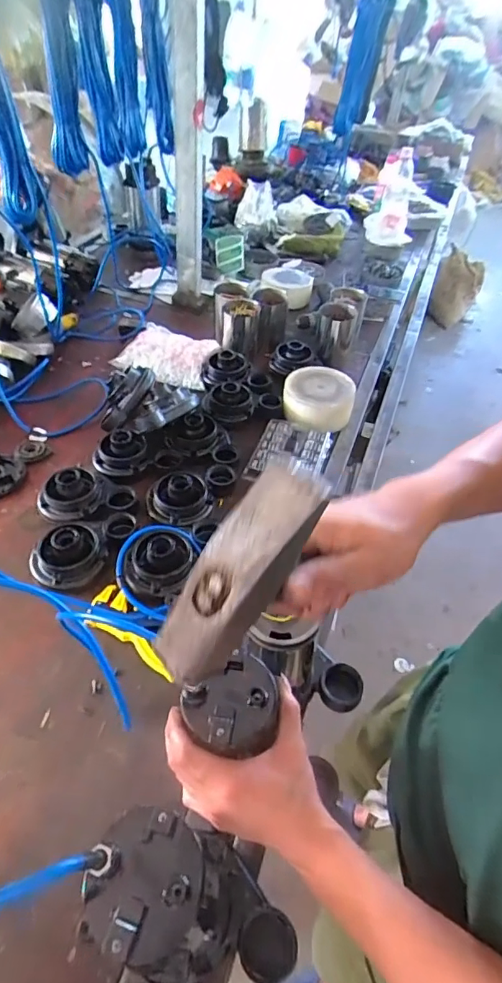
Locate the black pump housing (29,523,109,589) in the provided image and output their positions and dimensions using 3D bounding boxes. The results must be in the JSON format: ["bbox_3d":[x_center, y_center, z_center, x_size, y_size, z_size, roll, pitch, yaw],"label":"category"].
[{"bbox_3d":[-0.283,0.089,0.751,0.119,0.051,0.111,2,47,-3],"label":"black pump housing"}]

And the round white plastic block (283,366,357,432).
[{"bbox_3d":[0.148,-0.202,1.047,0.147,0.066,0.137,2,47,-3],"label":"round white plastic block"}]

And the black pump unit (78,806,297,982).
[{"bbox_3d":[-0.034,0.339,0.401,0.152,0.212,0.098,6,47,0],"label":"black pump unit"}]

